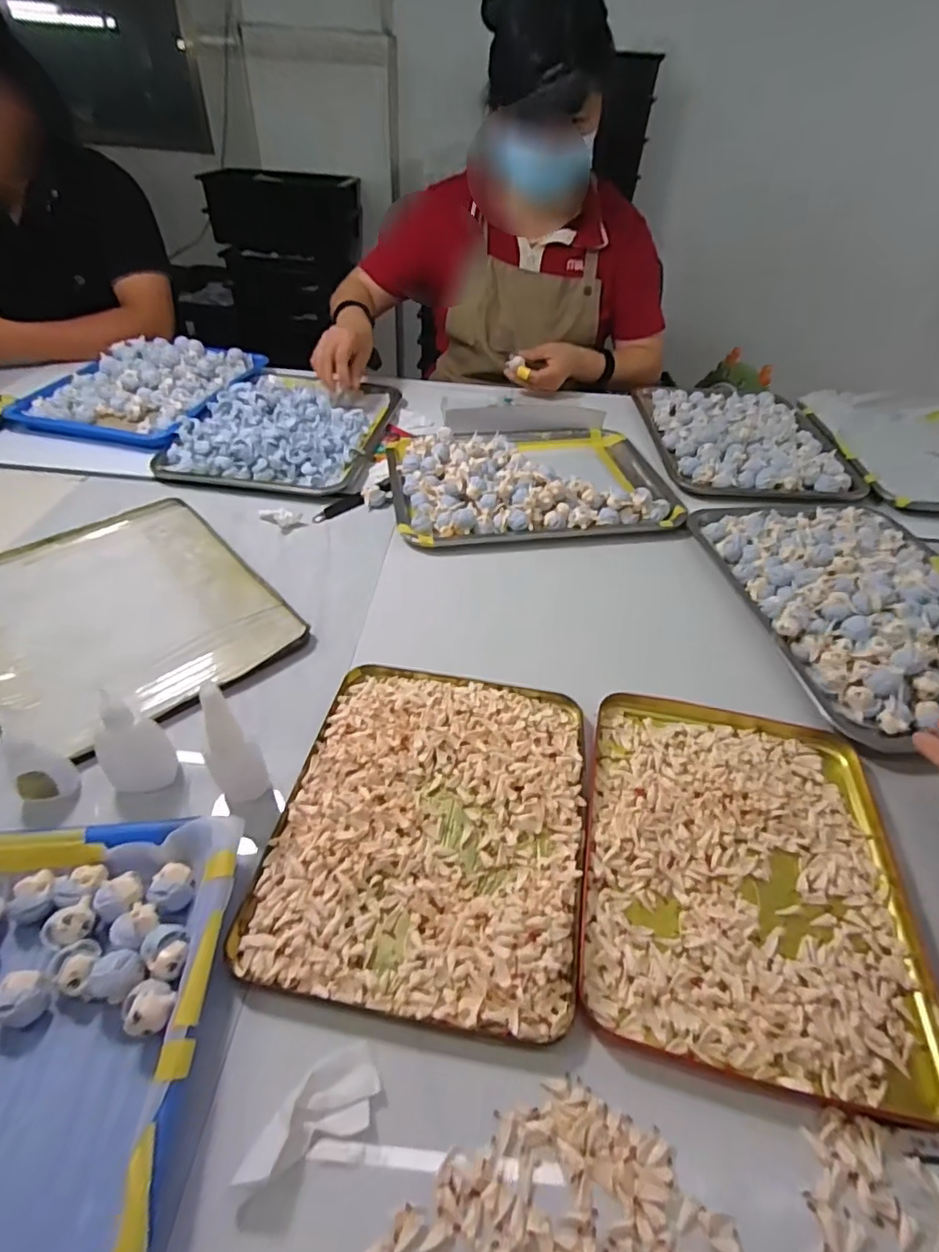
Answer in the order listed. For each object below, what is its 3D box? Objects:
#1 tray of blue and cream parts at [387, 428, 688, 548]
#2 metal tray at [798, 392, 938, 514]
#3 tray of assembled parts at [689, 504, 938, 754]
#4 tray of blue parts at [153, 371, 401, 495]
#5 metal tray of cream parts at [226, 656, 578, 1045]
[{"bbox_3d":[0.079,-0.204,0.728,0.351,0.037,0.250,-7,43,-11],"label":"tray of blue and cream parts"},{"bbox_3d":[0.674,-0.265,0.849,0.263,0.029,0.379,6,42,2],"label":"metal tray"},{"bbox_3d":[0.404,-0.040,0.574,0.258,0.045,0.331,-2,43,-7],"label":"tray of assembled parts"},{"bbox_3d":[-0.253,-0.298,0.824,0.256,0.041,0.338,7,42,4],"label":"tray of blue parts"},{"bbox_3d":[-0.023,0.123,0.394,0.199,0.016,0.241,8,43,5],"label":"metal tray of cream parts"}]

